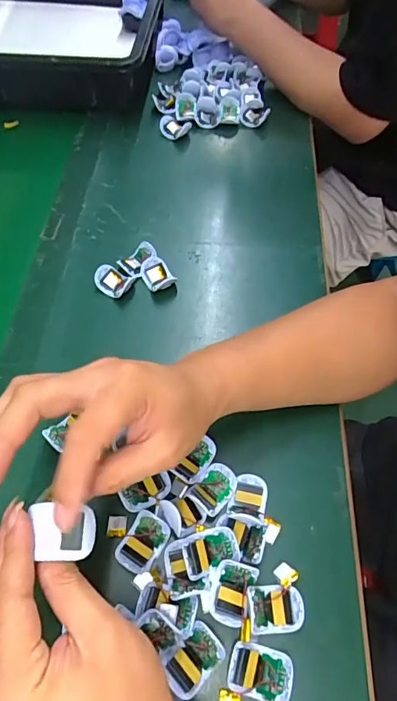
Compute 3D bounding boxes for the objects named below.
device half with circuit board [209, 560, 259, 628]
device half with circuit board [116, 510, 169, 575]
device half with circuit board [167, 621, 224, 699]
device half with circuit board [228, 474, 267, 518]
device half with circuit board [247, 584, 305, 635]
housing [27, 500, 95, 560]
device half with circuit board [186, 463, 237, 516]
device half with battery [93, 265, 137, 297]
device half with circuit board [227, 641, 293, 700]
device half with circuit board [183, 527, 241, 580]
[{"bbox_3d":[0.025,0.175,0.317,0.030,0.012,0.040,15,60,8],"label":"device half with circuit board"},{"bbox_3d":[-0.044,0.147,0.338,0.029,0.014,0.040,30,63,16],"label":"device half with circuit board"},{"bbox_3d":[-0.002,0.213,0.301,0.039,0.011,0.028,-40,67,-22],"label":"device half with circuit board"},{"bbox_3d":[0.042,0.119,0.362,0.029,0.004,0.031,12,60,7],"label":"device half with circuit board"},{"bbox_3d":[0.056,0.187,0.318,0.040,0.016,0.030,-1,59,-2],"label":"device half with circuit board"},{"bbox_3d":[-0.077,0.102,0.248,0.036,0.010,0.029,0,59,-1],"label":"housing"},{"bbox_3d":[0.012,0.114,0.363,0.038,0.006,0.029,-40,67,-22],"label":"device half with circuit board"},{"bbox_3d":[-0.092,-0.078,0.481,0.043,0.016,0.031,24,62,13],"label":"device half with battery"},{"bbox_3d":[0.042,0.220,0.299,0.040,0.016,0.030,11,59,6],"label":"device half with circuit board"},{"bbox_3d":[0.009,0.152,0.333,0.043,0.012,0.026,-19,61,-12],"label":"device half with circuit board"}]

